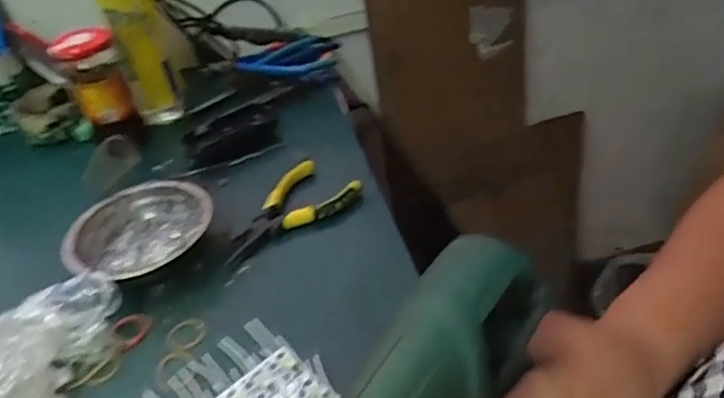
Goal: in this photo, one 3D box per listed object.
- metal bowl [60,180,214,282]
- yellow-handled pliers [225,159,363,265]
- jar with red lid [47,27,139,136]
[{"bbox_3d":[-0.205,0.034,0.550,0.127,0.041,0.127,-4,39,4],"label":"metal bowl"},{"bbox_3d":[-0.074,0.011,0.562,0.141,0.027,0.067,-33,45,-29],"label":"yellow-handled pliers"},{"bbox_3d":[-0.301,-0.137,0.676,0.059,0.115,0.073,-19,40,-14],"label":"jar with red lid"}]

